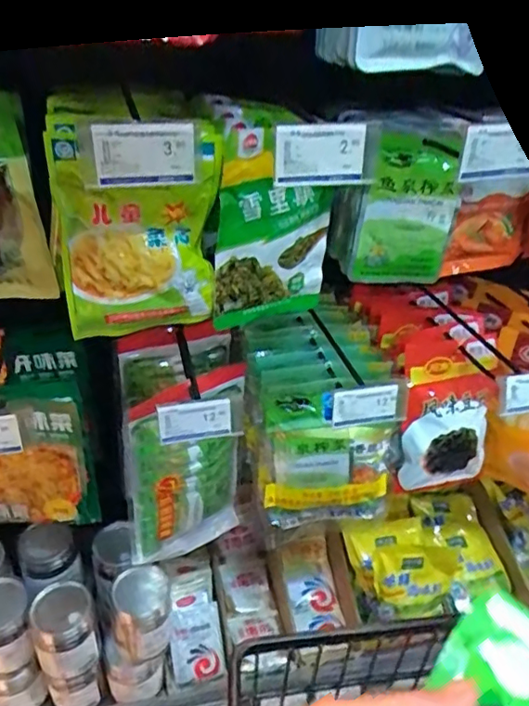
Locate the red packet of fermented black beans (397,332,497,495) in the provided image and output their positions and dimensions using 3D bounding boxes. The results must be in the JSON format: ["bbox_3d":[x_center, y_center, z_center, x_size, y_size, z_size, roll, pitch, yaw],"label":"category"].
[{"bbox_3d":[0.238,0.080,0.731,0.136,0.209,0.033,-6,17,-15],"label":"red packet of fermented black beans"}]

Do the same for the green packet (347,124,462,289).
[{"bbox_3d":[0.144,-0.142,0.568,0.097,0.152,0.018,-4,35,-11],"label":"green packet"}]

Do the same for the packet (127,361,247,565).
[{"bbox_3d":[-0.087,0.145,0.662,0.147,0.264,0.022,-23,43,-33],"label":"packet"}]

